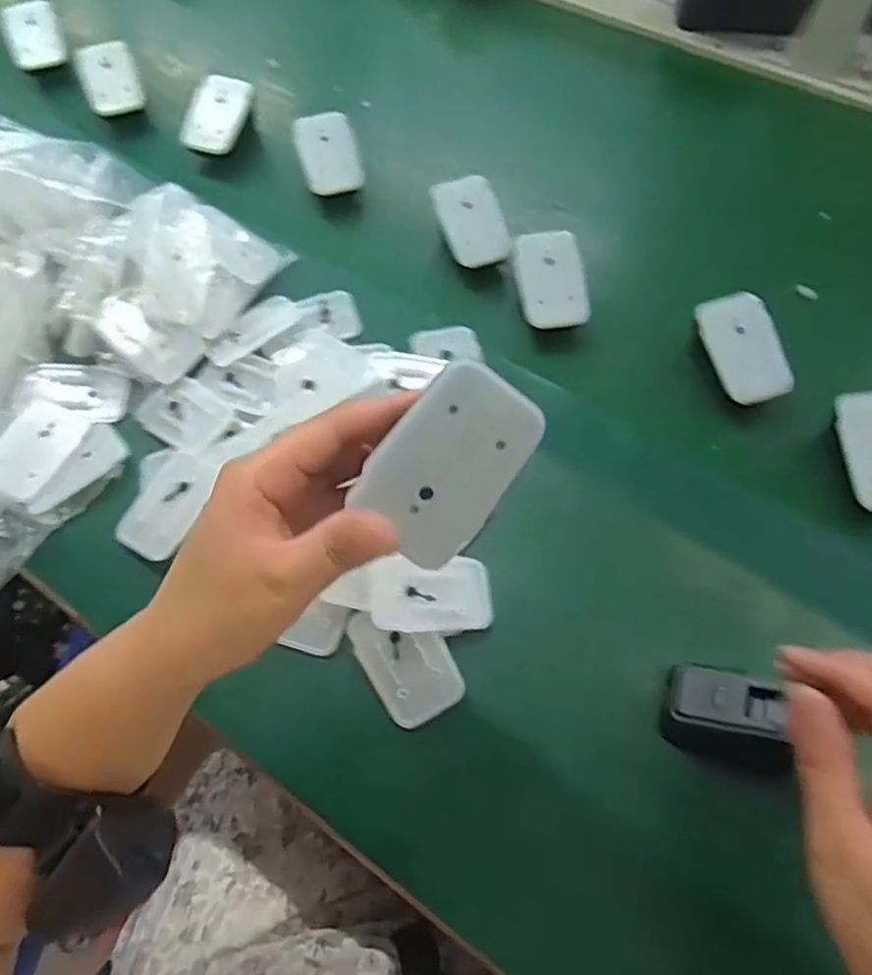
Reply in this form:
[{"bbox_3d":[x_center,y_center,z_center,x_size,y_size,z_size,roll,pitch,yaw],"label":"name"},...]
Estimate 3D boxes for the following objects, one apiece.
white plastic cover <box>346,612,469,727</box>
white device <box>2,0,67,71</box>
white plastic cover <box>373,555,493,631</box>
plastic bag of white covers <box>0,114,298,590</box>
[{"bbox_3d":[-0.017,0.096,0.399,0.044,0.011,0.069,-29,66,-13],"label":"white plastic cover"},{"bbox_3d":[-0.364,-0.410,0.643,0.045,0.051,0.013,-19,25,-20],"label":"white device"},{"bbox_3d":[-0.002,0.061,0.408,0.069,0.007,0.044,1,62,-14],"label":"white plastic cover"},{"bbox_3d":[-0.315,-0.134,0.485,0.299,0.071,0.299,27,67,14],"label":"plastic bag of white covers"}]

